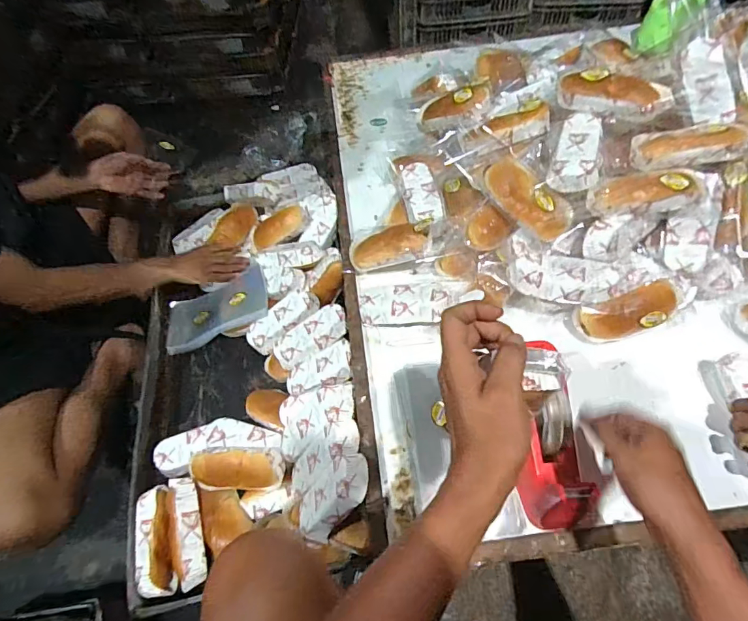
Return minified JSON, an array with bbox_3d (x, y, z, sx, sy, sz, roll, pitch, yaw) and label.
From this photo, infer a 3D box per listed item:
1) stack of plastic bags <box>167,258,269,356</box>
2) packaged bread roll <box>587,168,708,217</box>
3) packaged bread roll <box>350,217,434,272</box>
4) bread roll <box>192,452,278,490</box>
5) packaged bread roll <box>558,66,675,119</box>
[{"bbox_3d":[-0.310,-0.005,0.880,0.207,0.054,0.134,-13,55,-5],"label":"stack of plastic bags"},{"bbox_3d":[0.377,-0.164,0.612,0.154,0.042,0.057,-14,55,-5],"label":"packaged bread roll"},{"bbox_3d":[0.029,-0.109,0.739,0.155,0.043,0.065,-12,51,27],"label":"packaged bread roll"},{"bbox_3d":[-0.209,0.235,0.665,0.143,0.053,0.044,0,55,5],"label":"bread roll"},{"bbox_3d":[0.339,-0.309,0.636,0.145,0.042,0.057,21,59,18],"label":"packaged bread roll"}]

